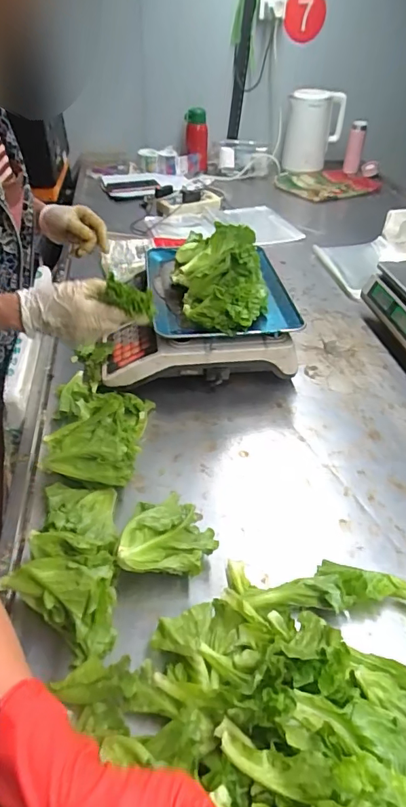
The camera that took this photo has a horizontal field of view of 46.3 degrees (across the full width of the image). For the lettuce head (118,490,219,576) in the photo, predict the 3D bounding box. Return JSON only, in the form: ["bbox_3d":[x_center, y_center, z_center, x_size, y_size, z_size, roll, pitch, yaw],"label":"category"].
[{"bbox_3d":[-0.038,0.149,0.542,0.100,0.052,0.104,2,40,-1],"label":"lettuce head"}]

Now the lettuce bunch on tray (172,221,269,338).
[{"bbox_3d":[0.027,-0.222,0.768,0.129,0.094,0.255,-6,41,-9],"label":"lettuce bunch on tray"}]

